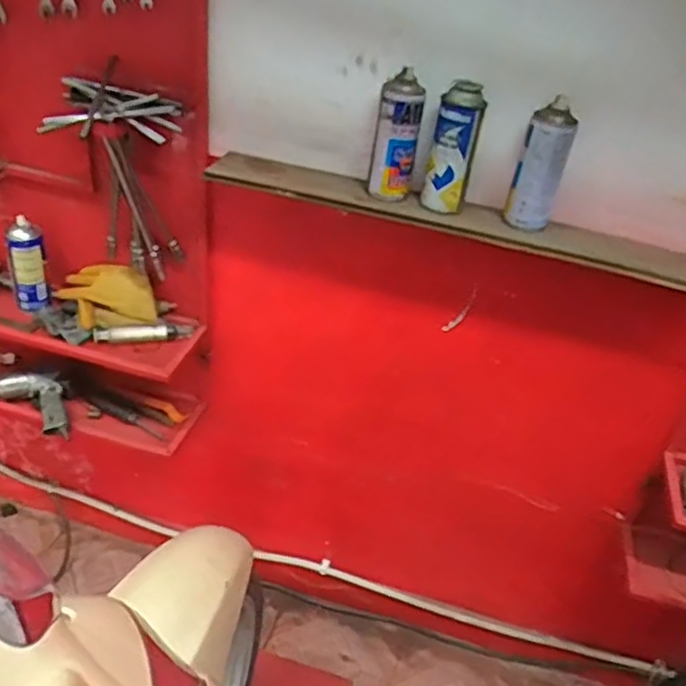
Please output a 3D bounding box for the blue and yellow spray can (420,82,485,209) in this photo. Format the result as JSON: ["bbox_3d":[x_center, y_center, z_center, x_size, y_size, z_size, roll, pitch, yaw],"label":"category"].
[{"bbox_3d":[0.157,-0.278,0.996,0.063,0.173,0.066,12,37,6],"label":"blue and yellow spray can"}]

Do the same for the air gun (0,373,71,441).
[{"bbox_3d":[-0.600,0.109,1.366,0.224,0.048,0.104,26,40,23],"label":"air gun"}]

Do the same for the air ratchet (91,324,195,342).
[{"bbox_3d":[-0.370,-0.019,1.291,0.177,0.029,0.037,-7,39,-19],"label":"air ratchet"}]

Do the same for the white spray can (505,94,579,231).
[{"bbox_3d":[0.283,-0.248,0.991,0.064,0.185,0.058,18,38,14],"label":"white spray can"}]

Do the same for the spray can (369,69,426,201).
[{"bbox_3d":[0.078,-0.299,1.011,0.064,0.165,0.051,9,36,2],"label":"spray can"}]

